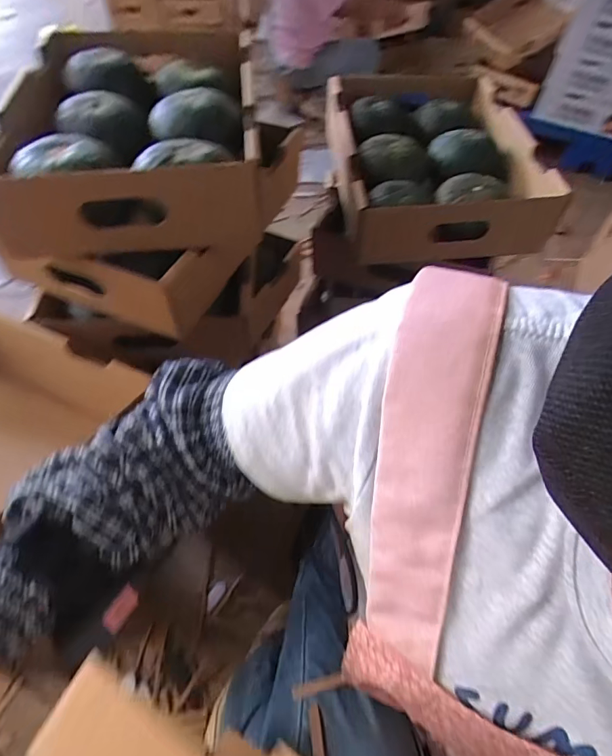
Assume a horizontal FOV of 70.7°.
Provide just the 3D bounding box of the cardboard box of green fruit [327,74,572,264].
[{"bbox_3d":[0.178,-0.320,0.637,0.268,0.088,0.346,-5,56,-6],"label":"cardboard box of green fruit"}]

